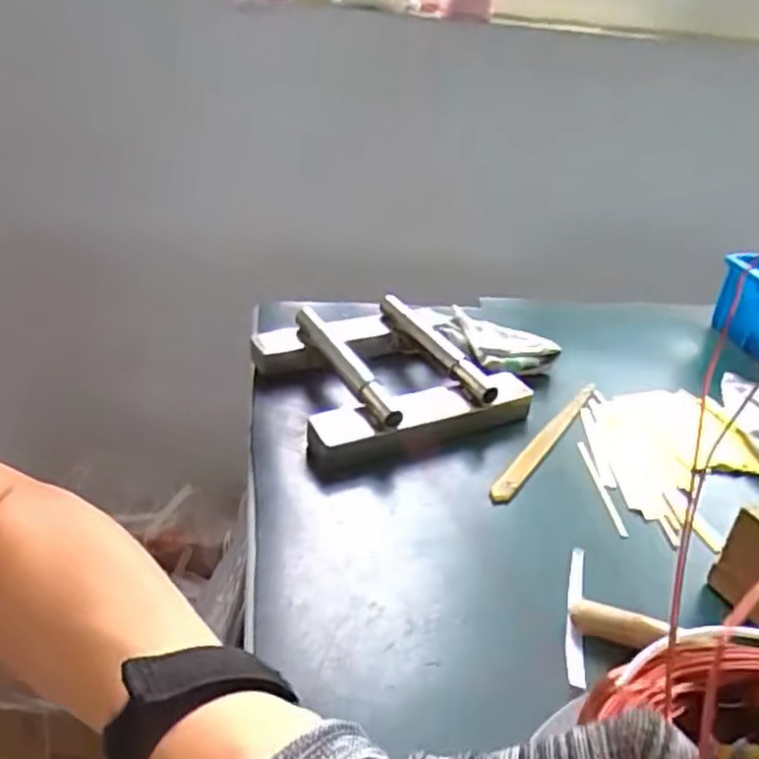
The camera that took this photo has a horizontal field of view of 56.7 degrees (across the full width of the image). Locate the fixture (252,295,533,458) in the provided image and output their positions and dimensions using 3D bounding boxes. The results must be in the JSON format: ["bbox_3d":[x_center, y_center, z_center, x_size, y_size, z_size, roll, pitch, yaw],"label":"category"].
[{"bbox_3d":[0.008,-0.009,0.634,0.206,0.054,0.180,-11,34,-27],"label":"fixture"}]

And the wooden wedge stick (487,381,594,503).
[{"bbox_3d":[0.145,0.049,0.604,0.016,0.009,0.206,22,34,27],"label":"wooden wedge stick"}]

